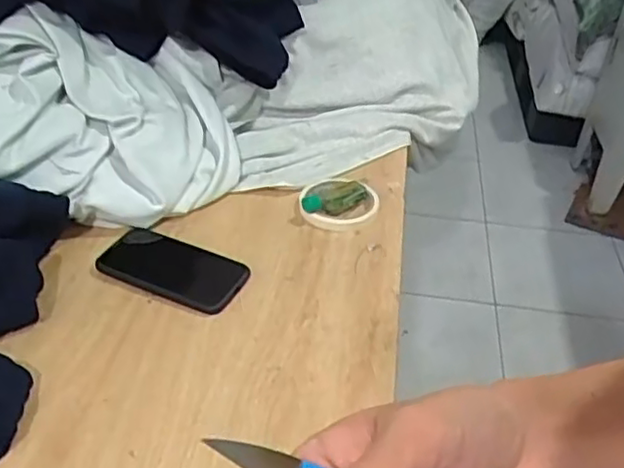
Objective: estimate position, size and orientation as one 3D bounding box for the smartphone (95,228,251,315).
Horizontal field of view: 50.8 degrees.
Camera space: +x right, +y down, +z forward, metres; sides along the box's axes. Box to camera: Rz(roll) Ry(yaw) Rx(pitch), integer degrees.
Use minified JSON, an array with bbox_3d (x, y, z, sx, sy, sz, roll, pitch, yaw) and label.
[{"bbox_3d":[-0.151,0.033,0.697,0.161,0.013,0.080,18,40,20],"label":"smartphone"}]

